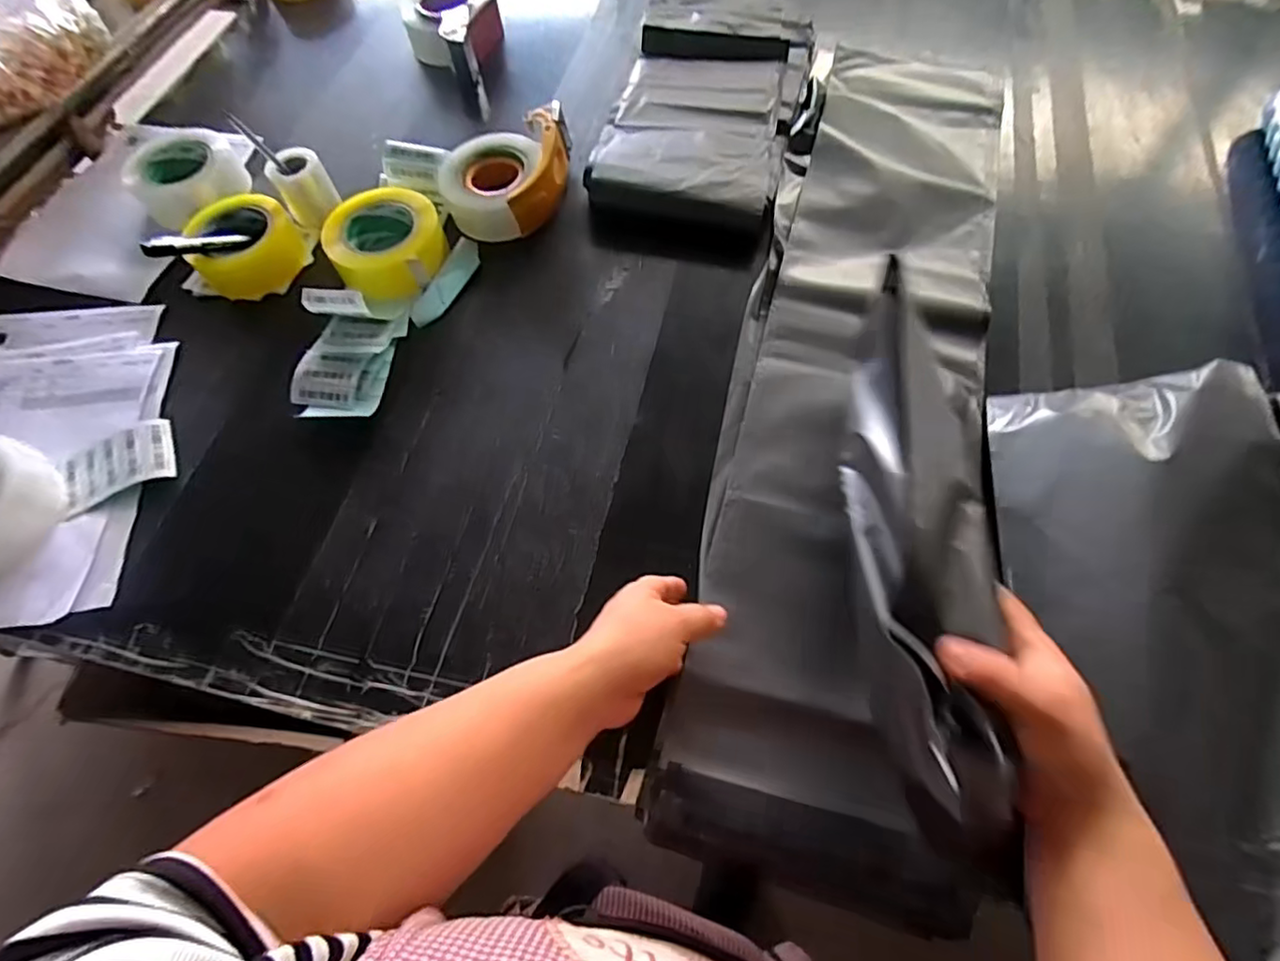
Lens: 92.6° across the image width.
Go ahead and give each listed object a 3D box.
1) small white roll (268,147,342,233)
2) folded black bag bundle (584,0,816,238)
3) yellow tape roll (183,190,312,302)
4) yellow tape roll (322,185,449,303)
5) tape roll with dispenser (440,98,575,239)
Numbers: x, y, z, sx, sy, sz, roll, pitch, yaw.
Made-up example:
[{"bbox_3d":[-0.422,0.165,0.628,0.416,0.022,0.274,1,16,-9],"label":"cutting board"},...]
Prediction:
[{"bbox_3d":[-0.390,-0.343,0.716,0.059,0.060,0.062,35,69,18],"label":"small white roll"},{"bbox_3d":[0.094,-0.506,0.798,0.235,0.037,0.514,10,64,7],"label":"folded black bag bundle"},{"bbox_3d":[-0.443,-0.266,0.692,0.115,0.058,0.115,-1,63,2],"label":"yellow tape roll"},{"bbox_3d":[-0.281,-0.268,0.687,0.119,0.054,0.126,-1,63,2],"label":"yellow tape roll"},{"bbox_3d":[-0.149,-0.356,0.722,0.165,0.064,0.130,-18,64,-7],"label":"tape roll with dispenser"}]

